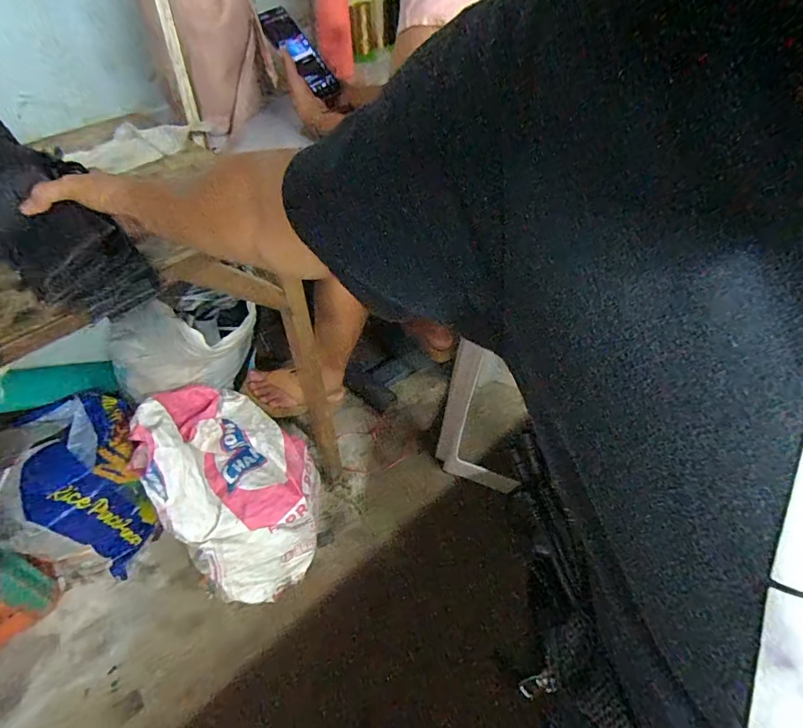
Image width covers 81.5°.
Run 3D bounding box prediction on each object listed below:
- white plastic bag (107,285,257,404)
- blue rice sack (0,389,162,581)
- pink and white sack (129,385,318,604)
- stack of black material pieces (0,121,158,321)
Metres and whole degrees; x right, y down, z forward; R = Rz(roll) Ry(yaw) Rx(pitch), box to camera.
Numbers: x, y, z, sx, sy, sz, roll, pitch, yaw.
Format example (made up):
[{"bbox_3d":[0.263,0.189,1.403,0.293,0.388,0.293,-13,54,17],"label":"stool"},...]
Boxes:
[{"bbox_3d":[-0.458,-0.013,0.956,0.332,0.217,0.142,-10,45,-7],"label":"white plastic bag"},{"bbox_3d":[-0.669,0.283,1.021,0.248,0.341,0.292,-23,47,-19],"label":"blue rice sack"},{"bbox_3d":[-0.348,0.252,0.976,0.314,0.363,0.275,30,53,29],"label":"pink and white sack"},{"bbox_3d":[-0.402,-0.168,0.489,0.310,0.074,0.124,42,54,-2],"label":"stack of black material pieces"}]

